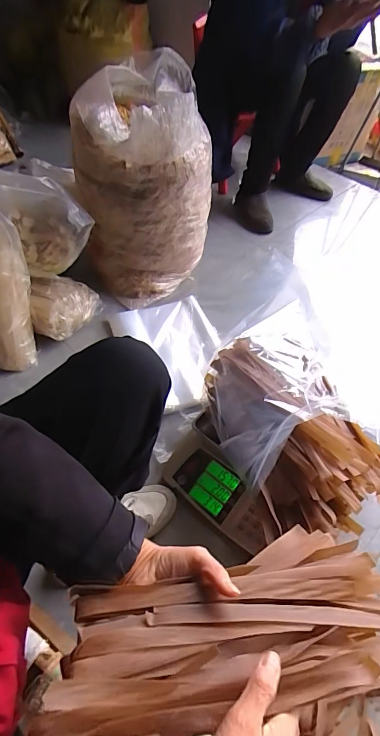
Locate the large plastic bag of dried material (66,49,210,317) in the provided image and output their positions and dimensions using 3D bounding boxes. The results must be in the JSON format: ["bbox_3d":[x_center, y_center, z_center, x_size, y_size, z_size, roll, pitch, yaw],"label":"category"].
[{"bbox_3d":[-0.143,-0.535,1.116,0.358,0.508,0.439,-12,54,-14],"label":"large plastic bag of dried material"}]

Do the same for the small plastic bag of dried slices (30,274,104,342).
[{"bbox_3d":[-0.337,-0.160,1.035,0.175,0.121,0.179,-6,53,-10],"label":"small plastic bag of dried slices"}]

